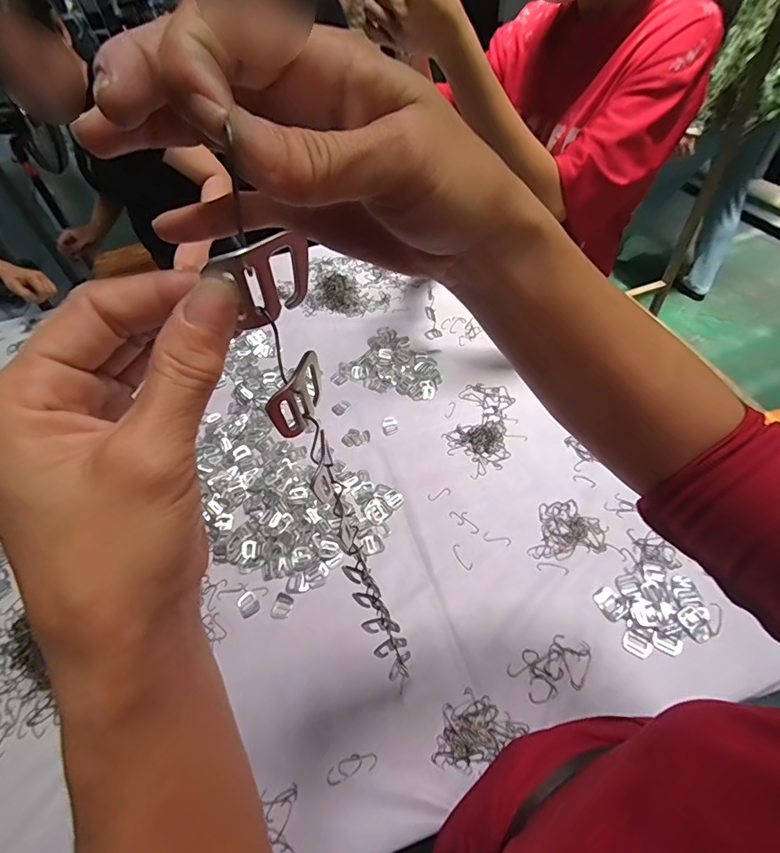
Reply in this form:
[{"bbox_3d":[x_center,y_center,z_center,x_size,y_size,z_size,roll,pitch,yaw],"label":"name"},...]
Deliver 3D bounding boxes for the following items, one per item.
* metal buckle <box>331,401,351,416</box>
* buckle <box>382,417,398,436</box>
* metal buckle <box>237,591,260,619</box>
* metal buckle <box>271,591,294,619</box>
[{"bbox_3d":[-0.091,-0.036,0.818,0.036,0.004,0.027,-35,56,-21],"label":"metal buckle"},{"bbox_3d":[0.000,-0.001,0.779,0.027,0.004,0.039,-9,51,-1],"label":"buckle"},{"bbox_3d":[-0.194,0.243,0.602,0.026,0.004,0.033,-32,55,-19],"label":"metal buckle"},{"bbox_3d":[-0.147,0.243,0.598,0.028,0.004,0.033,7,52,12],"label":"metal buckle"}]

